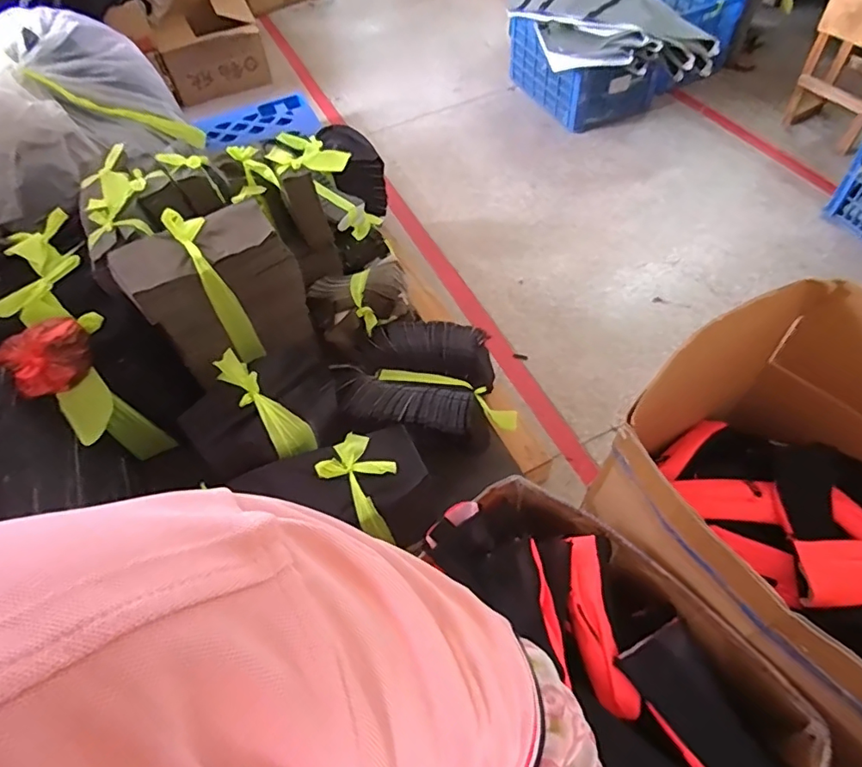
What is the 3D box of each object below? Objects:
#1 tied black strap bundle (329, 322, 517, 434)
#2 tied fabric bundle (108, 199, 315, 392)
[{"bbox_3d":[-0.021,-0.005,1.283,0.428,0.099,0.328,-1,55,5],"label":"tied black strap bundle"},{"bbox_3d":[-0.471,-0.202,1.198,0.322,0.287,0.228,-36,59,-19],"label":"tied fabric bundle"}]

